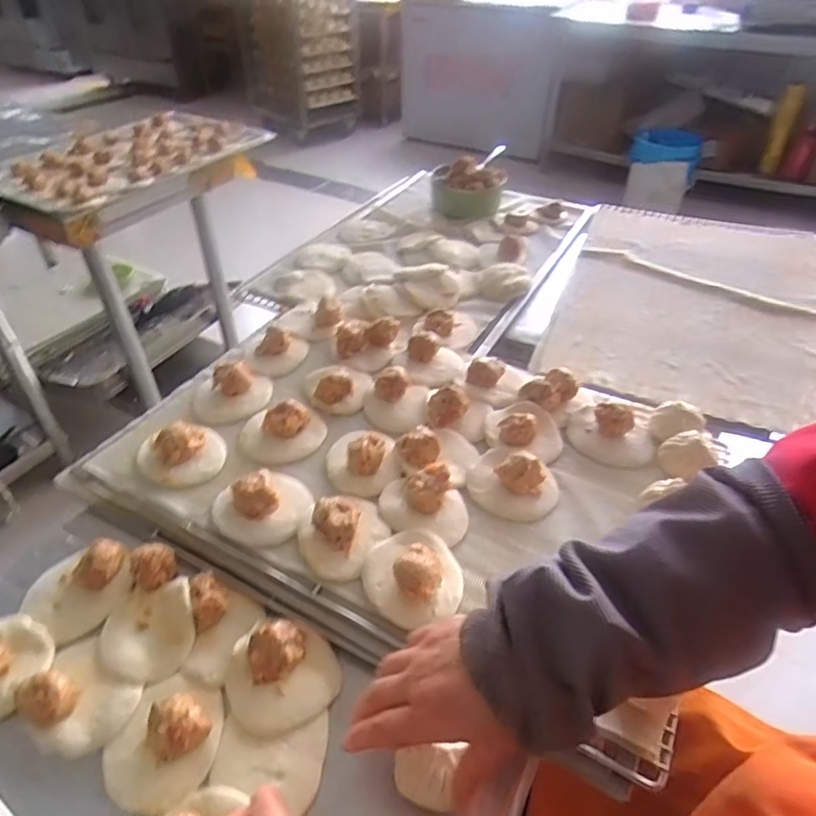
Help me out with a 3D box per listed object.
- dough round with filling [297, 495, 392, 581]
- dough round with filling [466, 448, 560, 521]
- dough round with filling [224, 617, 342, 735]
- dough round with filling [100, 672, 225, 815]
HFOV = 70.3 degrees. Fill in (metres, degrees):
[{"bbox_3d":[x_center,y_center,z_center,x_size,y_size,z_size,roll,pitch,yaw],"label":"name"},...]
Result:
[{"bbox_3d":[-0.062,0.109,0.539,0.075,0.034,0.087,20,42,20],"label":"dough round with filling"},{"bbox_3d":[0.109,0.069,0.591,0.088,0.037,0.080,1,41,-1],"label":"dough round with filling"},{"bbox_3d":[-0.102,0.210,0.466,0.087,0.033,0.081,1,41,-1],"label":"dough round with filling"},{"bbox_3d":[-0.180,0.243,0.430,0.076,0.032,0.088,16,43,16],"label":"dough round with filling"}]

